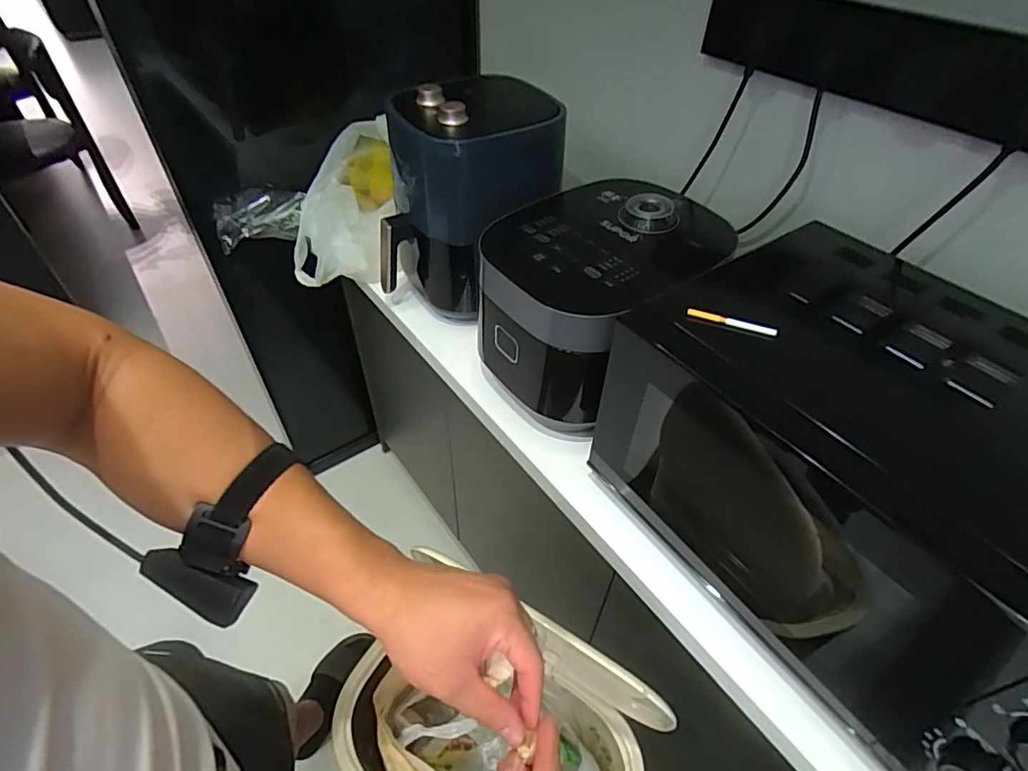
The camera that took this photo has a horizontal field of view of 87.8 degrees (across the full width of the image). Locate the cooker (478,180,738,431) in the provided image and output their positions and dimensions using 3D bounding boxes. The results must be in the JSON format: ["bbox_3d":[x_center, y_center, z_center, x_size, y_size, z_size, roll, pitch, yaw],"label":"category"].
[{"bbox_3d":[0.104,-0.122,0.735,0.249,0.214,0.300,35,54,28],"label":"cooker"}]

